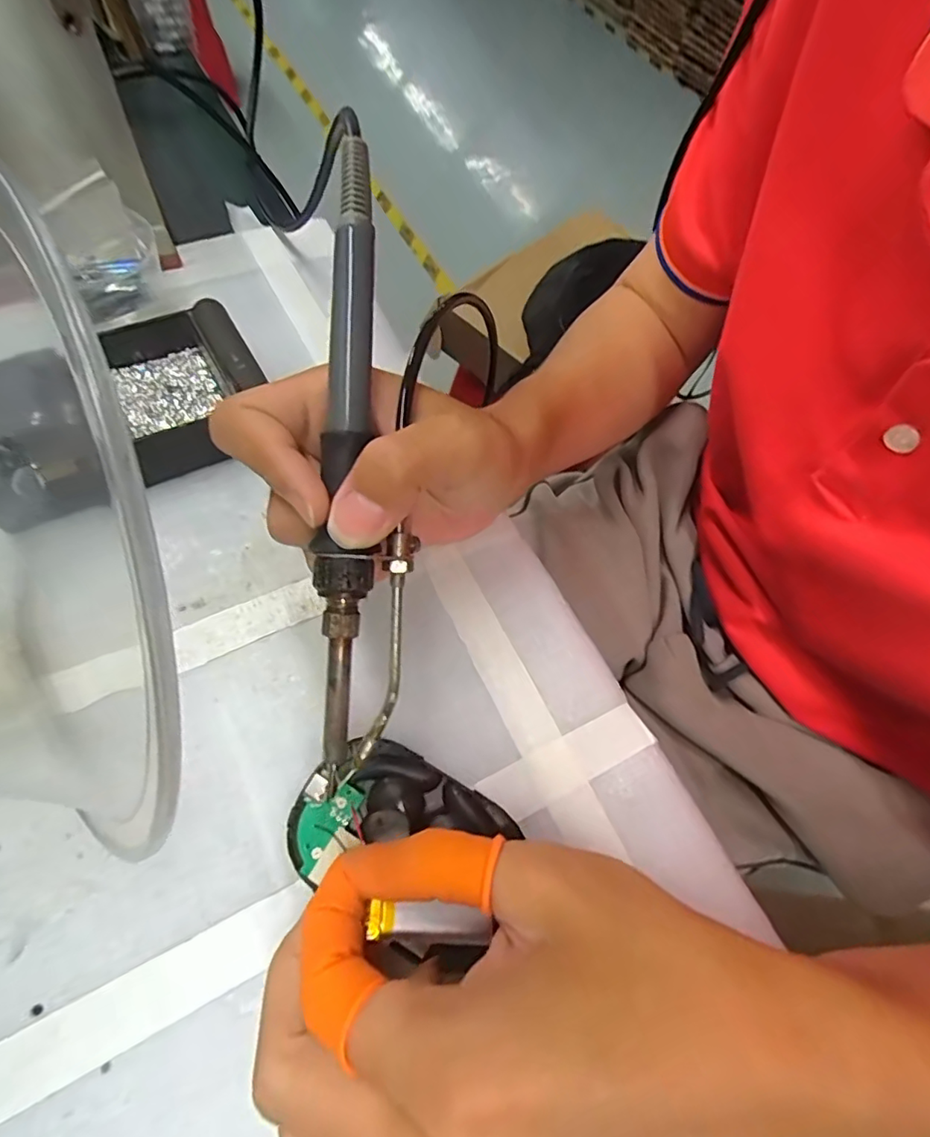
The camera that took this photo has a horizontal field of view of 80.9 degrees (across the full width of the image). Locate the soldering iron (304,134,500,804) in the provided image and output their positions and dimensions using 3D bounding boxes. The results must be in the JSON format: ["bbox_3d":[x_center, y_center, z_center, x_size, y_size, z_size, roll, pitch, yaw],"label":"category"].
[{"bbox_3d":[-0.033,-0.029,0.185,0.031,0.050,0.209,2,82,-2],"label":"soldering iron"}]

